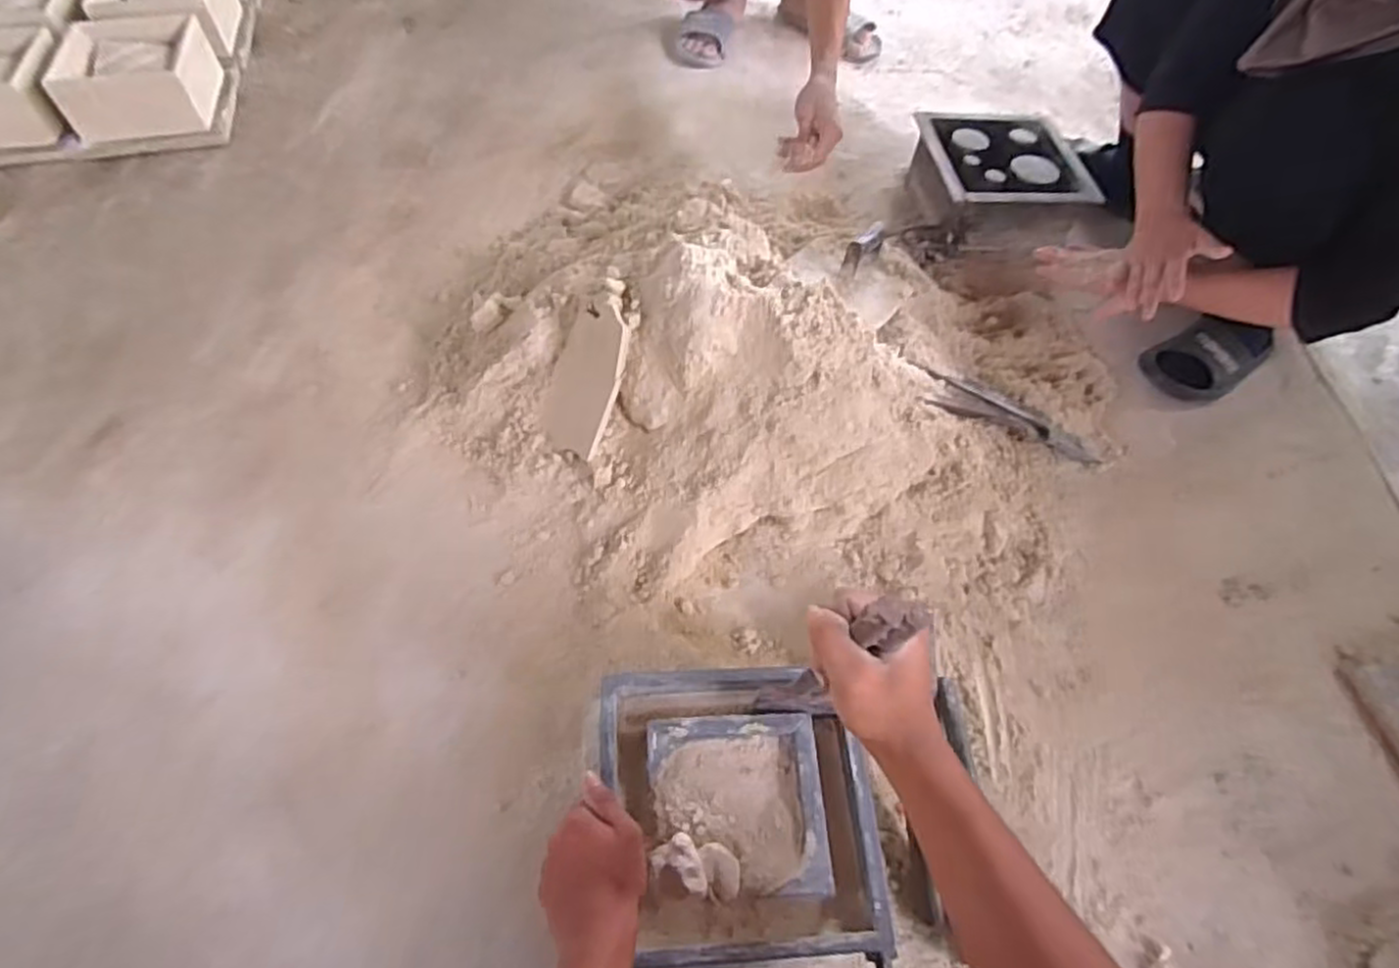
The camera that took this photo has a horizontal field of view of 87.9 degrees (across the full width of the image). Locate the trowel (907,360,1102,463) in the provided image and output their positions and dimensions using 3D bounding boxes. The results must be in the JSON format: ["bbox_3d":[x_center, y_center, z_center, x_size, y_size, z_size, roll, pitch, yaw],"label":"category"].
[{"bbox_3d":[0.400,-0.080,0.949,0.294,0.030,0.070,19,56,-16],"label":"trowel"}]

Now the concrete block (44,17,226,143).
[{"bbox_3d":[-1.000,-0.730,1.306,0.232,0.098,0.262,-8,59,-10],"label":"concrete block"}]

